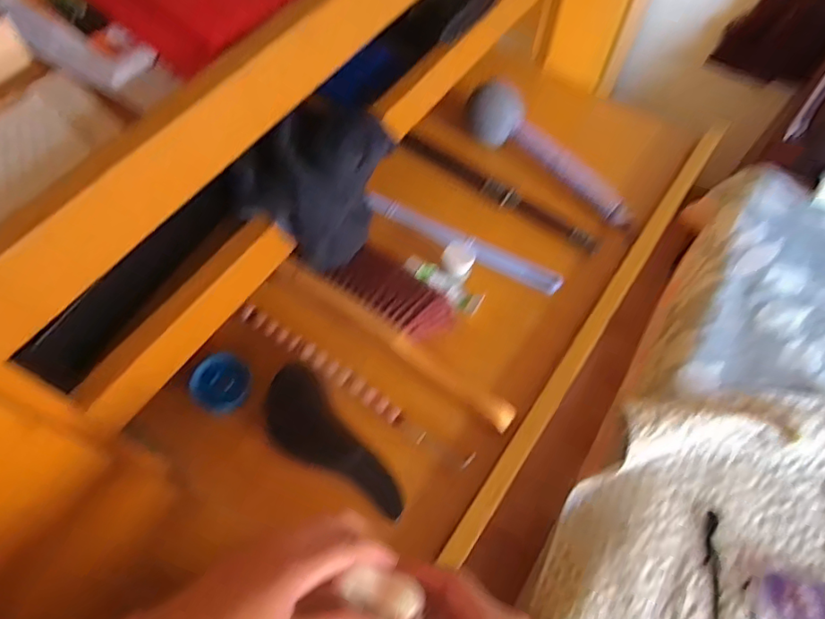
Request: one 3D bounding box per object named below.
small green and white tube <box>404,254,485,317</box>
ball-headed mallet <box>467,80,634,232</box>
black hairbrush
[{"bbox_3d":[0.034,-0.029,0.610,0.096,0.021,0.030,26,64,13],"label":"small green and white tube"},{"bbox_3d":[0.180,-0.195,0.681,0.262,0.077,0.053,38,67,18],"label":"ball-headed mallet"},{"bbox_3d":[-0.084,0.136,0.516,0.064,0.035,0.175,-34,67,-18],"label":"black hairbrush"}]

